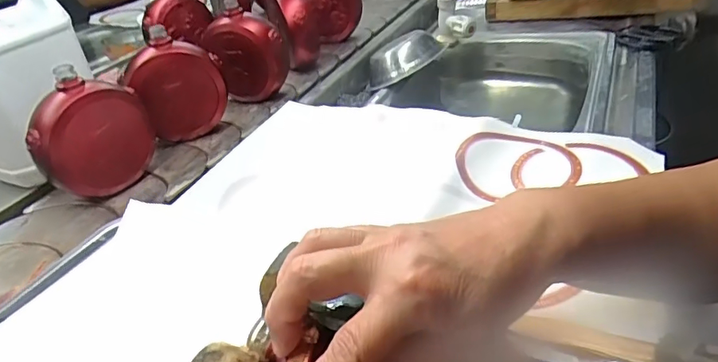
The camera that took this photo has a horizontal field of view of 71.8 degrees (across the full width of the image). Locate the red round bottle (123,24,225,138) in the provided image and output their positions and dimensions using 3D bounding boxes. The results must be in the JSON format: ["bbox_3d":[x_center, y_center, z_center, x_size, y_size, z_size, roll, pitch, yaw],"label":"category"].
[{"bbox_3d":[-0.258,-0.134,0.712,0.122,0.143,0.075,-12,34,-6],"label":"red round bottle"}]

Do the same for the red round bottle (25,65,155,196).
[{"bbox_3d":[-0.331,-0.062,0.617,0.050,0.151,0.132,8,37,22],"label":"red round bottle"}]

